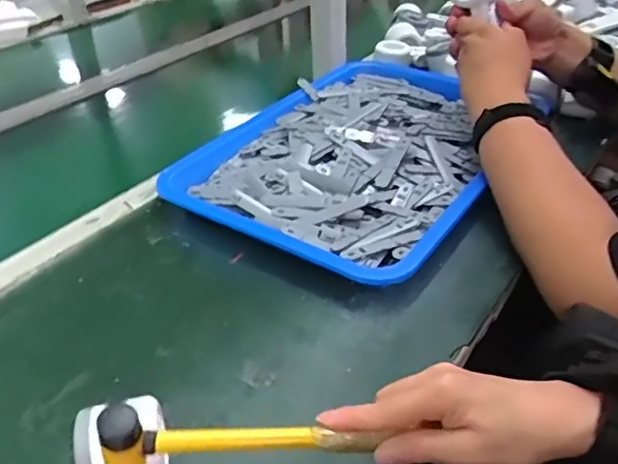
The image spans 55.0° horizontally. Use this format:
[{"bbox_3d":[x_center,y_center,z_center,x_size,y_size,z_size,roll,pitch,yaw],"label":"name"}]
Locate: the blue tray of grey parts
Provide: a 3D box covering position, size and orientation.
[{"bbox_3d":[0.071,-0.108,0.757,0.338,0.059,0.467,22,42,28],"label":"blue tray of grey parts"}]

